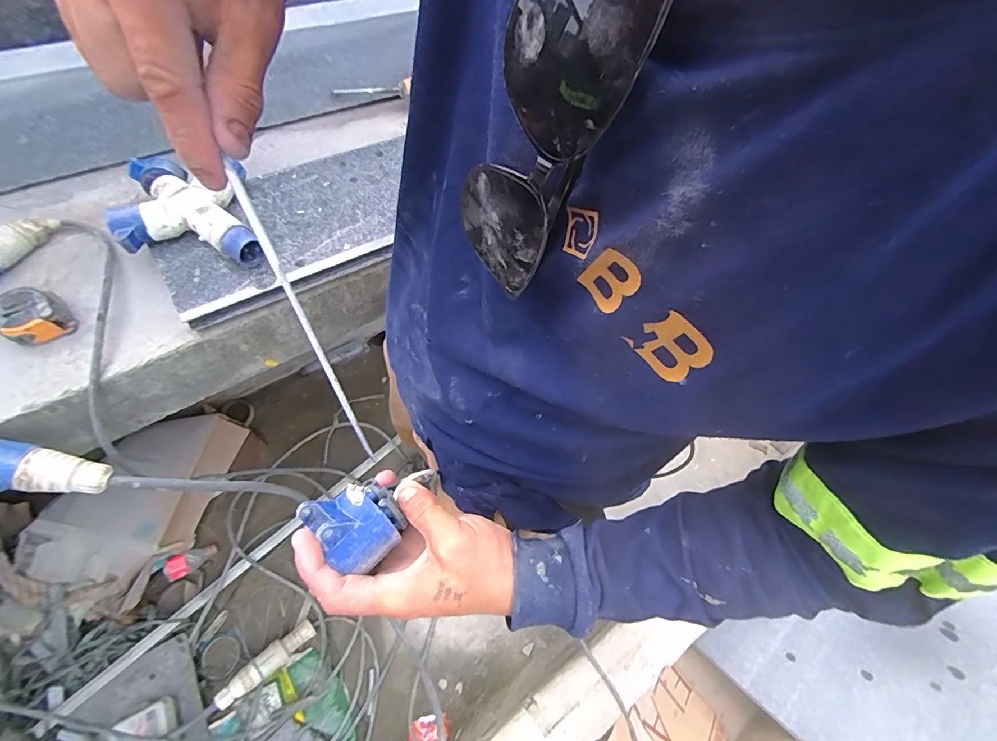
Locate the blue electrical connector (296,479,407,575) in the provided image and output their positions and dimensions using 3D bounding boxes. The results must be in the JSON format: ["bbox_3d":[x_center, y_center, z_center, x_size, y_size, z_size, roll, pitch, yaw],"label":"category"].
[{"bbox_3d":[-0.087,0.091,0.263,0.046,0.034,0.046,-39,66,-23],"label":"blue electrical connector"}]

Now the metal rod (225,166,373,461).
[{"bbox_3d":[-0.099,-0.022,0.223,0.005,0.157,0.008,-25,21,-16],"label":"metal rod"}]

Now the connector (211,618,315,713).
[{"bbox_3d":[-0.530,0.675,0.985,0.057,0.047,0.218,41,42,22],"label":"connector"}]

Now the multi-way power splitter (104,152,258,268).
[{"bbox_3d":[-0.438,-0.229,0.620,0.177,0.076,0.196,-8,60,-10],"label":"multi-way power splitter"}]

